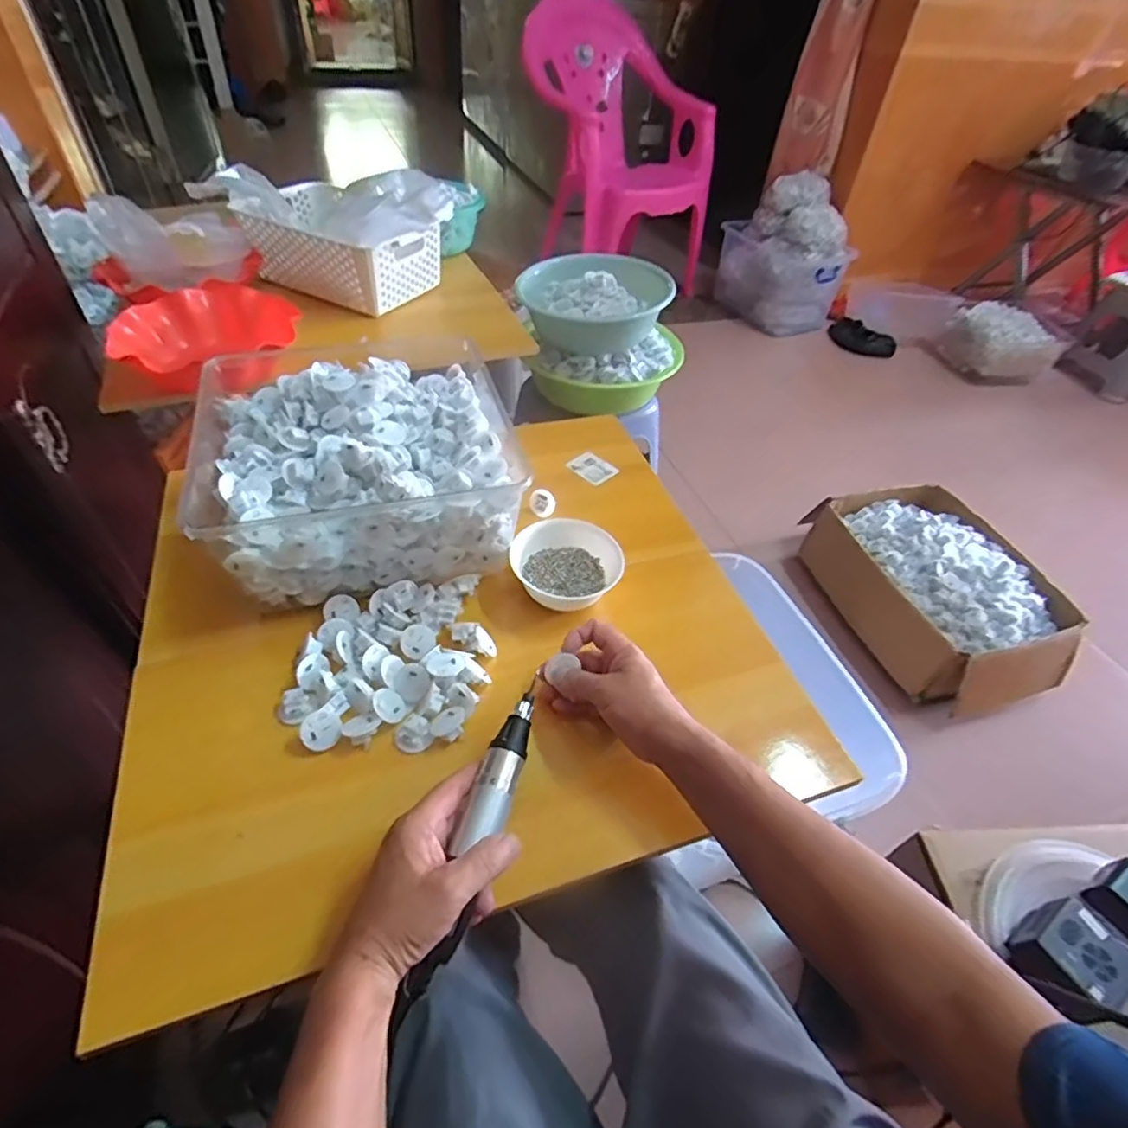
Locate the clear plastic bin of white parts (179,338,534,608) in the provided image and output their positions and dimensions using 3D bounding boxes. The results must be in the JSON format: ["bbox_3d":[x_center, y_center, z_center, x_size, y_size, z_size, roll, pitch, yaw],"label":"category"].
[{"bbox_3d":[-0.231,-0.130,0.688,0.297,0.131,0.348,-12,48,-16],"label":"clear plastic bin of white parts"}]

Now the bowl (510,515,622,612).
[{"bbox_3d":[0.003,-0.002,0.667,0.108,0.046,0.115,3,46,-3],"label":"bowl"}]

